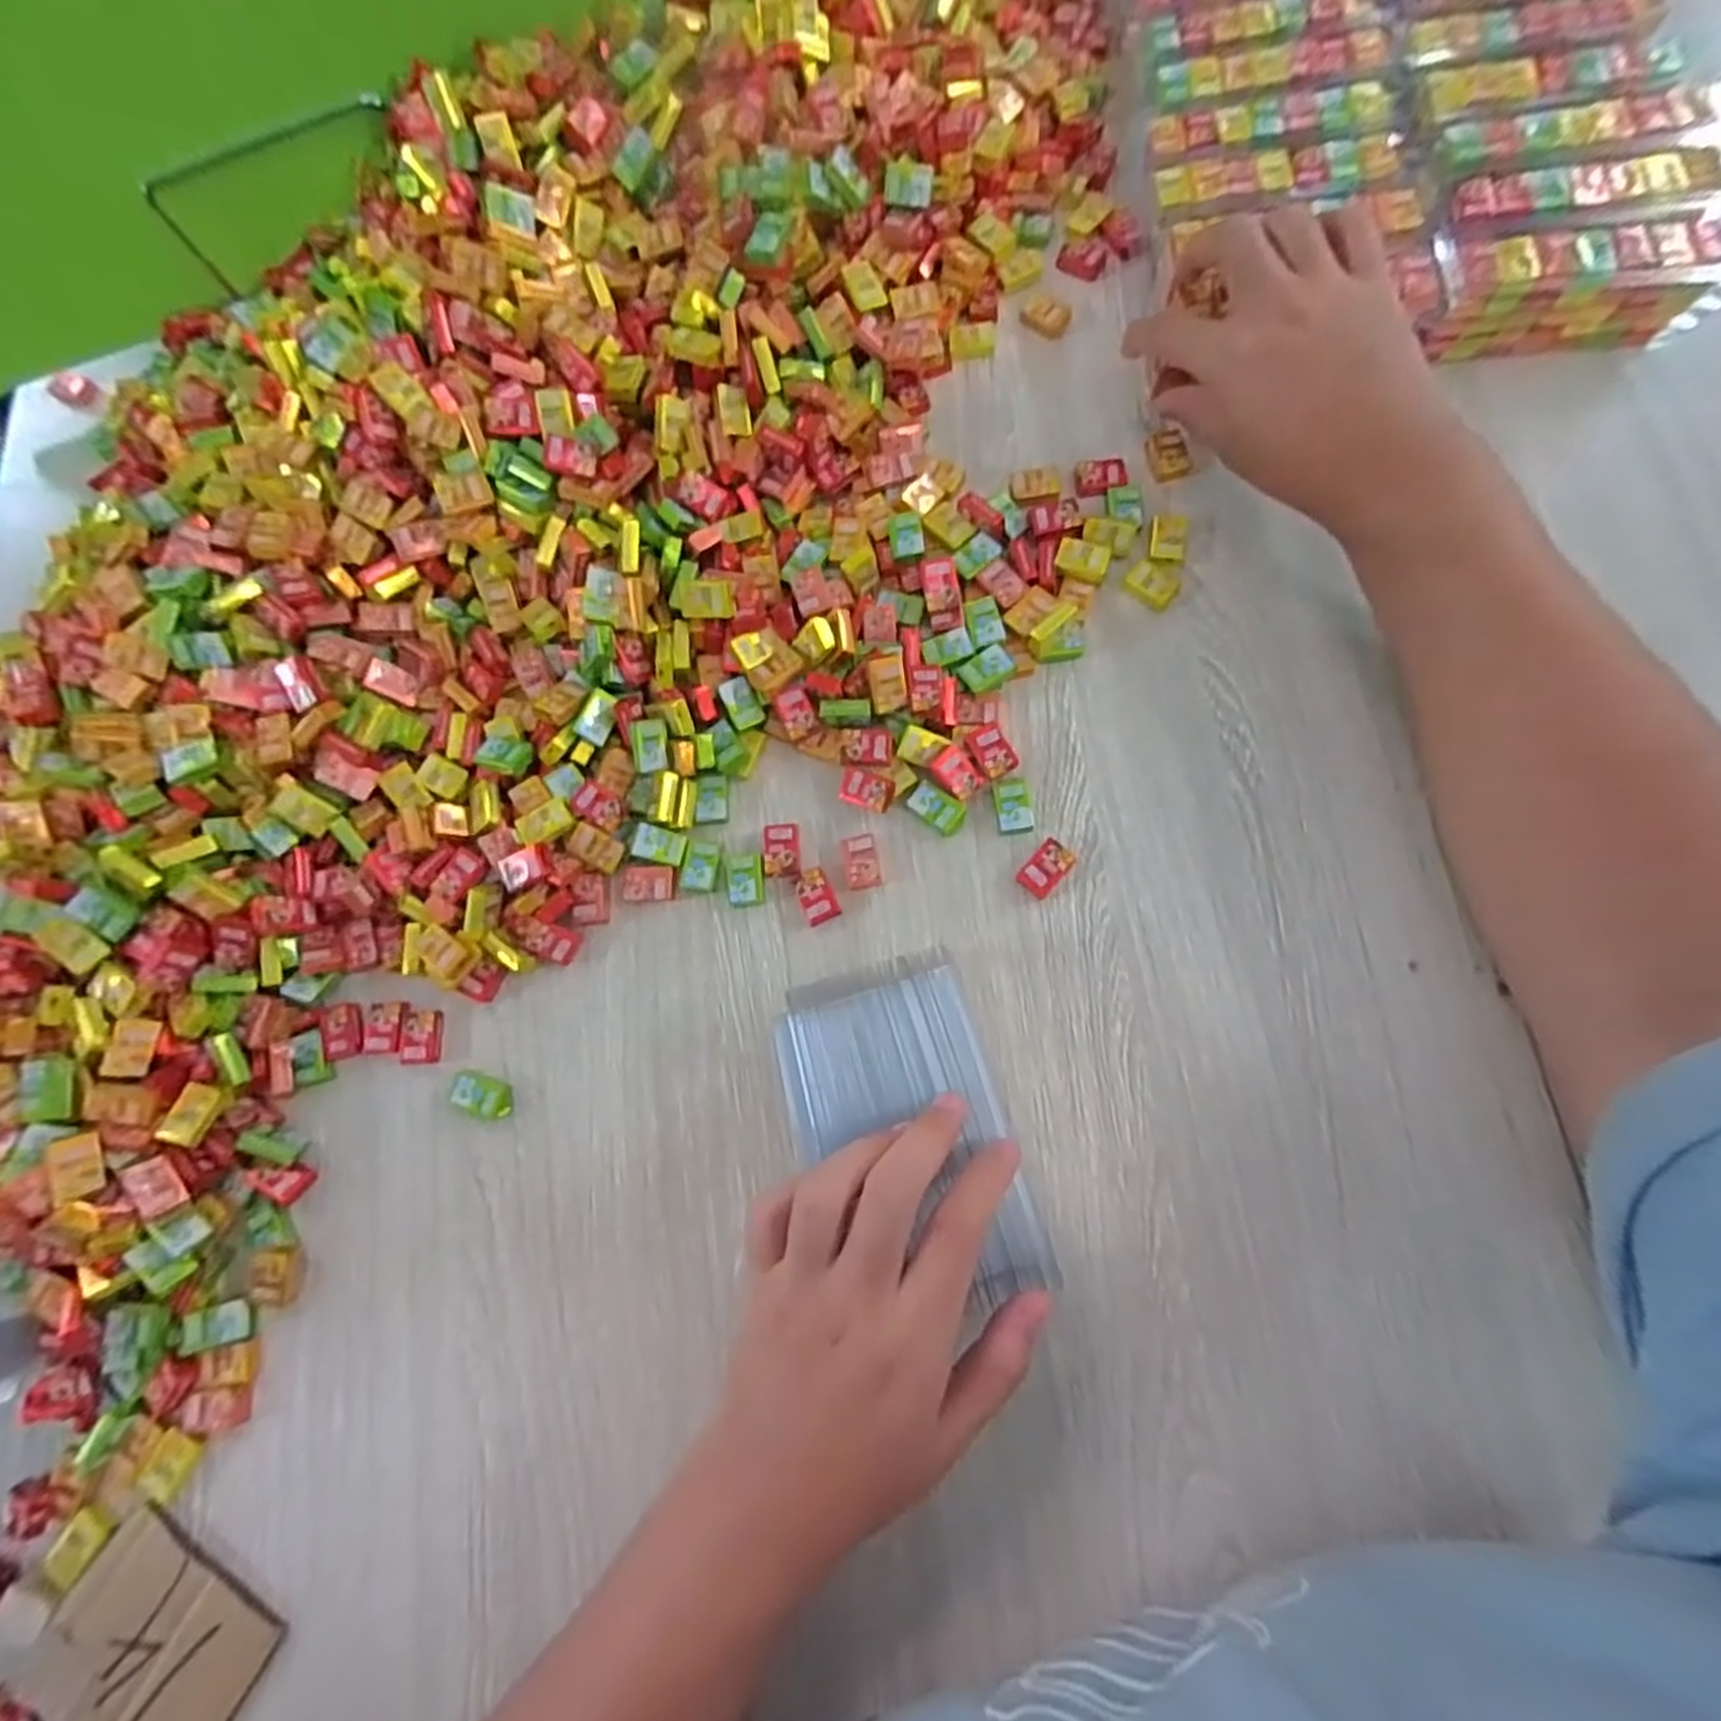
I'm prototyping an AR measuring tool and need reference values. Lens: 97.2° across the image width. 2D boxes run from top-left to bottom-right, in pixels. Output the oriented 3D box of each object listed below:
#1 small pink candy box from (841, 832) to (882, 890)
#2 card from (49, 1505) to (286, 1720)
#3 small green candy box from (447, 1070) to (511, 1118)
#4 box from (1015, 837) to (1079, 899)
[{"bbox_3d":[0.000,0.001,0.378,0.017,0.010,0.027,-11,75,4],"label":"small pink candy box"},{"bbox_3d":[-0.306,0.342,0.328,0.090,0.006,0.074,29,81,12],"label":"card"},{"bbox_3d":[-0.185,0.115,0.371,0.031,0.007,0.019,16,79,10],"label":"small green candy box"},{"bbox_3d":[0.091,0.003,0.366,0.017,0.009,0.030,41,84,14],"label":"box"}]

